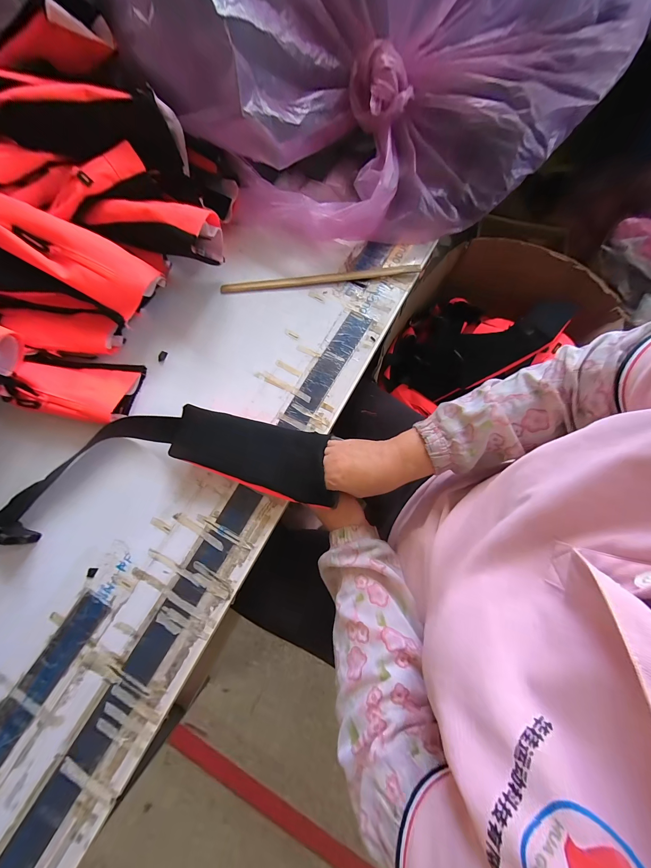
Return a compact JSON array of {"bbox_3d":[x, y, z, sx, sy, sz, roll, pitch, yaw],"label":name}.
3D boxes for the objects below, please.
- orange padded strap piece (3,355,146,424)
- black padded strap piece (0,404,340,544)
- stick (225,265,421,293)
[{"bbox_3d":[-0.369,-0.070,0.444,0.162,0.052,0.097,5,75,1],"label":"orange padded strap piece"},{"bbox_3d":[-0.216,0.049,0.405,0.439,0.042,0.154,-3,75,2],"label":"black padded strap piece"},{"bbox_3d":[-0.007,-0.266,0.512,0.336,0.010,0.018,-6,75,-2],"label":"stick"}]

